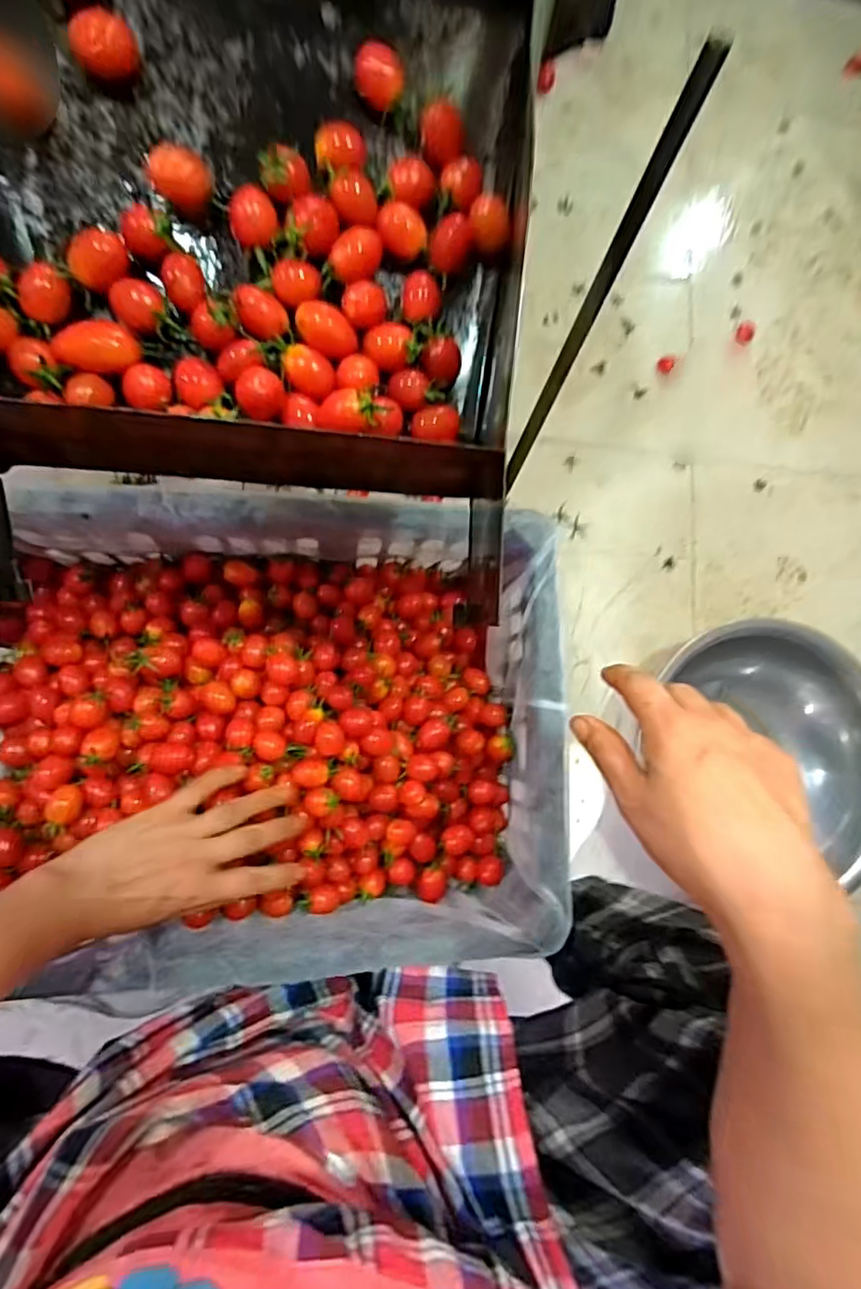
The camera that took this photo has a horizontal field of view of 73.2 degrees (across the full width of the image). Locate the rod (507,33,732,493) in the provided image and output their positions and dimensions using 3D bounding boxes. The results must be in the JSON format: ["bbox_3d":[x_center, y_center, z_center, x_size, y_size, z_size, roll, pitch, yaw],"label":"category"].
[{"bbox_3d":[0.066,-0.137,0.252,0.008,0.185,0.006,21,60,-3],"label":"rod"}]

